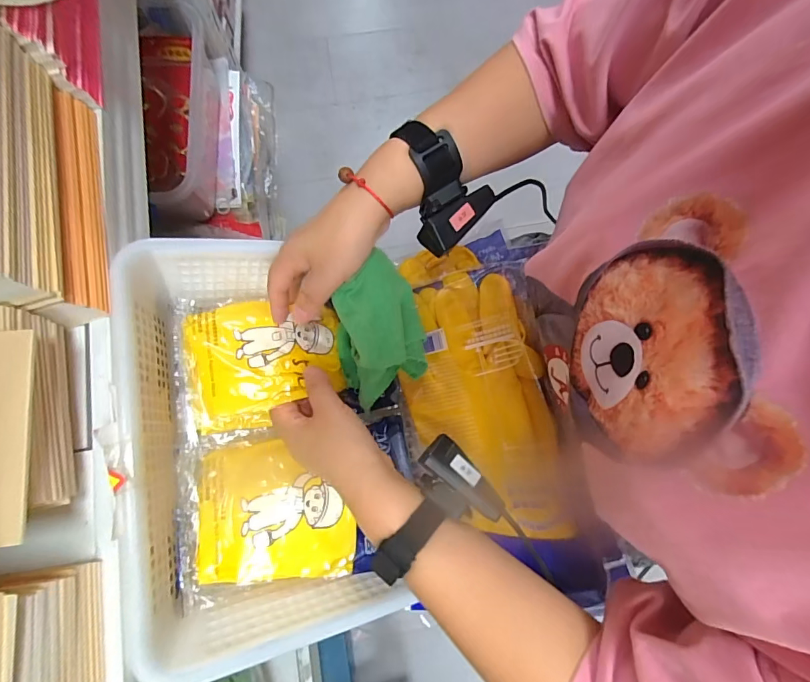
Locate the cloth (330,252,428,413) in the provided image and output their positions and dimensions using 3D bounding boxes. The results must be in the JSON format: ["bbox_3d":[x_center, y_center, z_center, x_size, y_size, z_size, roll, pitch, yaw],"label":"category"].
[{"bbox_3d":[-0.024,-0.012,0.387,0.079,0.070,0.111,-13,78,-3],"label":"cloth"}]

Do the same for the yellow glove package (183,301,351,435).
[{"bbox_3d":[-0.130,0.015,0.403,0.138,0.015,0.135,-4,58,-19],"label":"yellow glove package"}]

